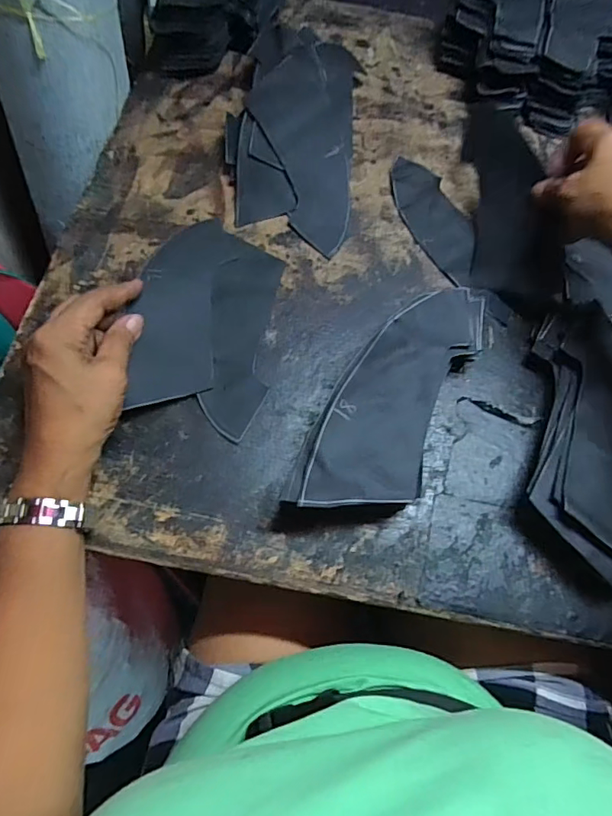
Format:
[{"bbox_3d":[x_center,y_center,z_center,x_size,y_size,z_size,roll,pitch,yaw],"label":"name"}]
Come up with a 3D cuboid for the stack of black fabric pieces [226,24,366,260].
[{"bbox_3d":[-0.012,-0.255,0.448,0.112,0.038,0.238,5,68,-1],"label":"stack of black fabric pieces"}]

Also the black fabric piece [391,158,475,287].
[{"bbox_3d":[0.116,-0.170,0.440,0.051,0.004,0.134,-24,75,-7],"label":"black fabric piece"}]

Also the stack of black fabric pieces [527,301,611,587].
[{"bbox_3d":[0.202,0.016,0.355,0.085,0.038,0.207,9,68,1],"label":"stack of black fabric pieces"}]

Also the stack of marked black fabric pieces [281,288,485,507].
[{"bbox_3d":[0.061,-0.005,0.352,0.077,0.039,0.194,26,69,8],"label":"stack of marked black fabric pieces"}]

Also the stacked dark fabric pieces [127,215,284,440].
[{"bbox_3d":[-0.075,-0.072,0.378,0.097,0.023,0.176,6,68,-1],"label":"stacked dark fabric pieces"}]

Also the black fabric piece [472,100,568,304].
[{"bbox_3d":[0.169,-0.167,0.412,0.063,0.033,0.168,-12,91,37],"label":"black fabric piece"}]

